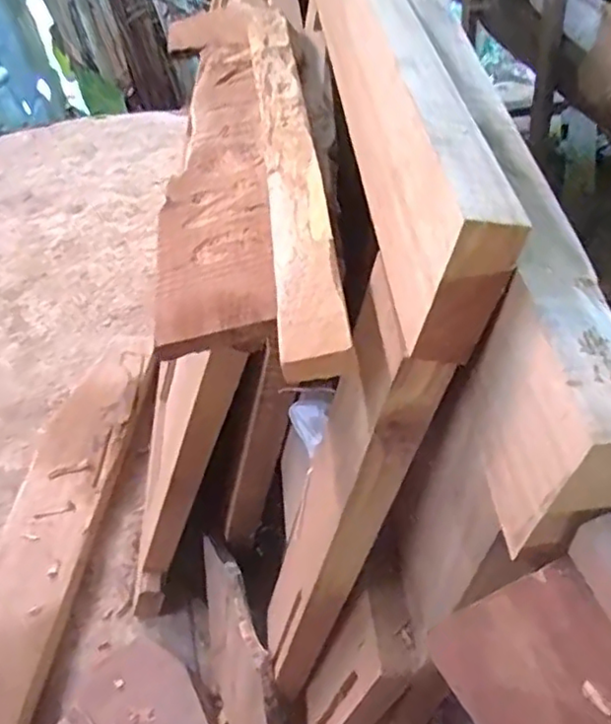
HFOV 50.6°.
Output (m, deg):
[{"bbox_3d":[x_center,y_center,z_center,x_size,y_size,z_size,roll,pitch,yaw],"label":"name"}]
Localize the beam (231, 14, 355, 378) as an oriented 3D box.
[{"bbox_3d":[-0.021,-0.213,0.560,0.053,0.042,0.594,-9,51,0],"label":"beam"}]

